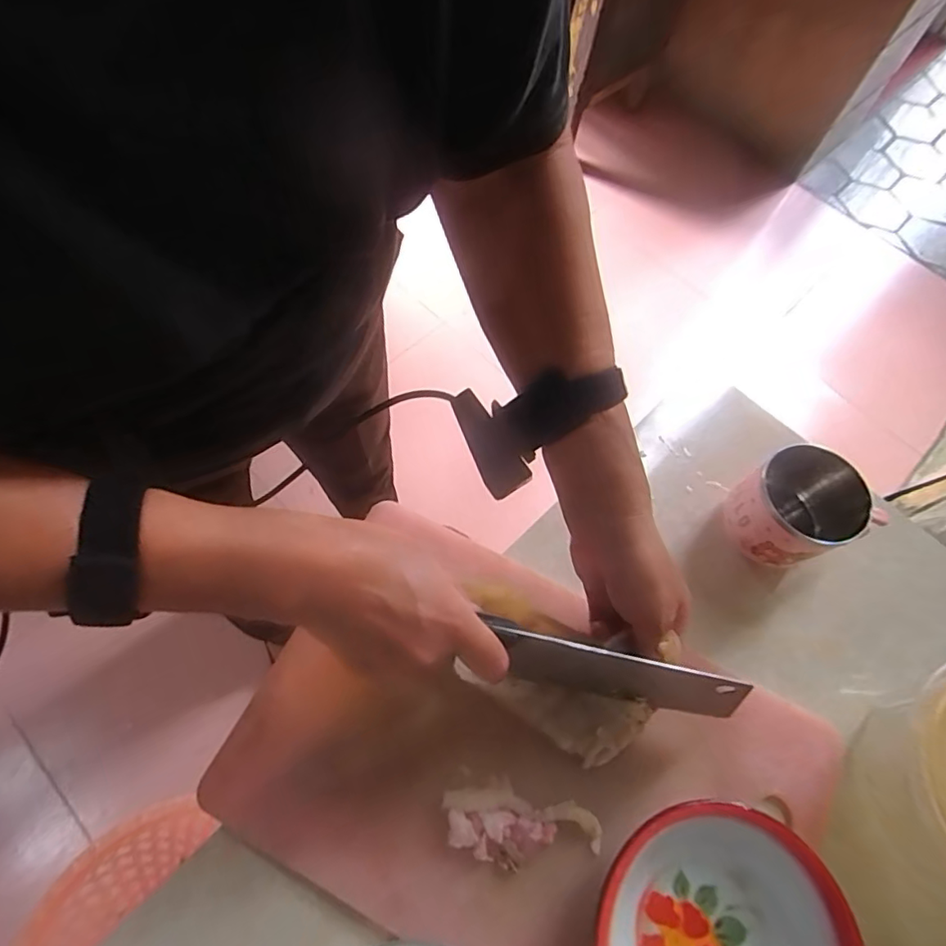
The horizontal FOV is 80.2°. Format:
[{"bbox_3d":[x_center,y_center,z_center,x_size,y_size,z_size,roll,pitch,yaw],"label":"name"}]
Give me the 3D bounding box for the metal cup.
[{"bbox_3d":[0.257,0.026,0.446,0.096,0.080,0.081,-31,71,-15],"label":"metal cup"}]

